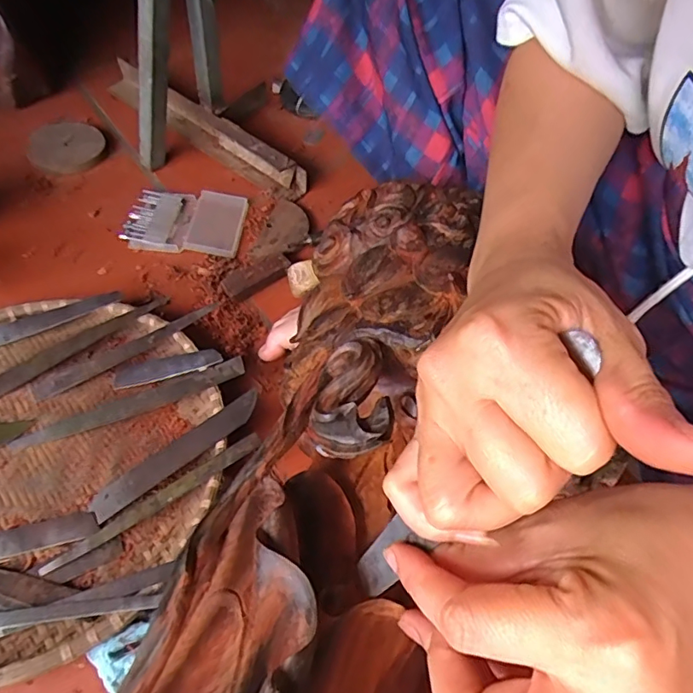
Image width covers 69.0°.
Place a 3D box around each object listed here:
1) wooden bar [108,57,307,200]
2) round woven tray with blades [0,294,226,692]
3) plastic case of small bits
[{"bbox_3d":[-0.195,-0.303,0.700,0.342,0.055,0.036,33,62,17],"label":"wooden bar"},{"bbox_3d":[-0.281,0.099,0.445,0.325,0.033,0.334,1,57,-2],"label":"round woven tray with blades"},{"bbox_3d":[-0.199,-0.161,0.632,0.137,0.013,0.102,6,57,1],"label":"plastic case of small bits"}]

